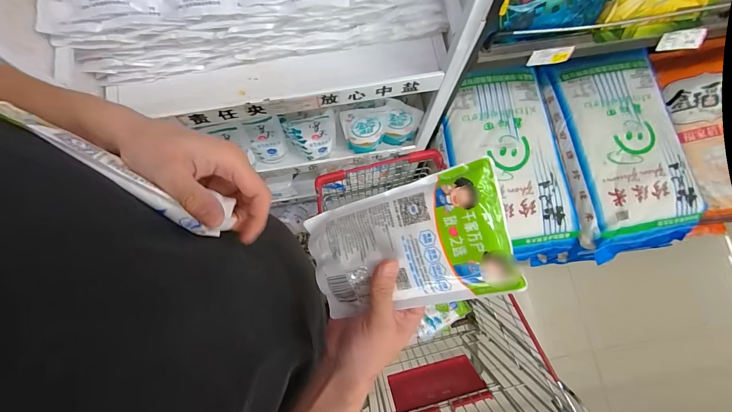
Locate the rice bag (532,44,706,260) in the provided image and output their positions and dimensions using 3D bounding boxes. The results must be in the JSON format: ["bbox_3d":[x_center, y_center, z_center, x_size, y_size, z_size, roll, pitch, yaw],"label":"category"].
[{"bbox_3d":[0.770,-0.162,1.067,0.372,0.117,0.600,-11,79,-3],"label":"rice bag"}]

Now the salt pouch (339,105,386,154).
[{"bbox_3d":[-0.005,-0.172,0.819,0.096,0.167,0.038,-8,79,-2],"label":"salt pouch"}]

